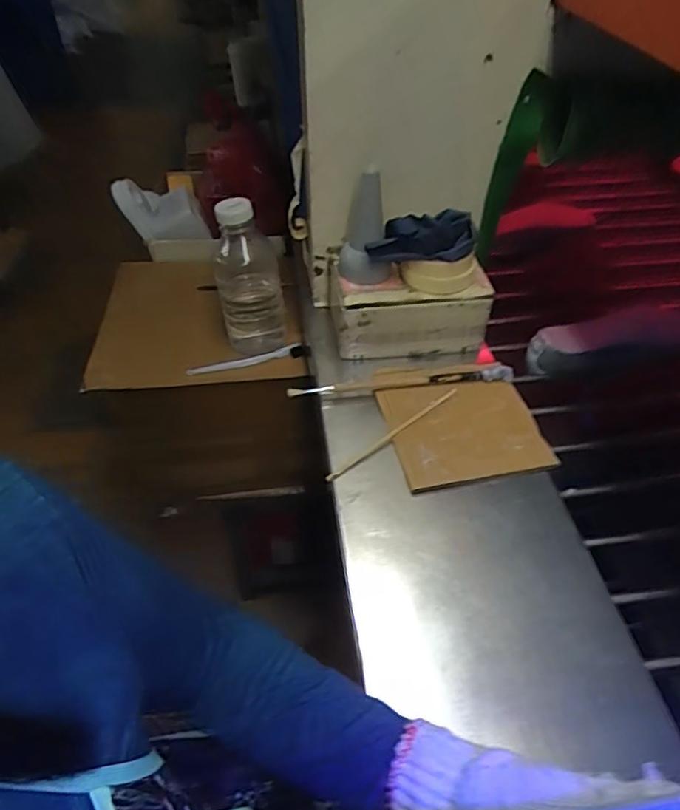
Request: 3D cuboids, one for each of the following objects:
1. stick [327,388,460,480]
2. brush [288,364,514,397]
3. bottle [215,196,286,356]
[{"bbox_3d":[0.063,0.031,0.634,0.199,0.005,0.009,-32,54,-28],"label":"stick"},{"bbox_3d":[0.075,-0.030,0.680,0.272,0.016,0.023,-4,46,-5],"label":"brush"},{"bbox_3d":[-0.134,-0.194,0.820,0.091,0.220,0.086,-7,46,-8],"label":"bottle"}]

